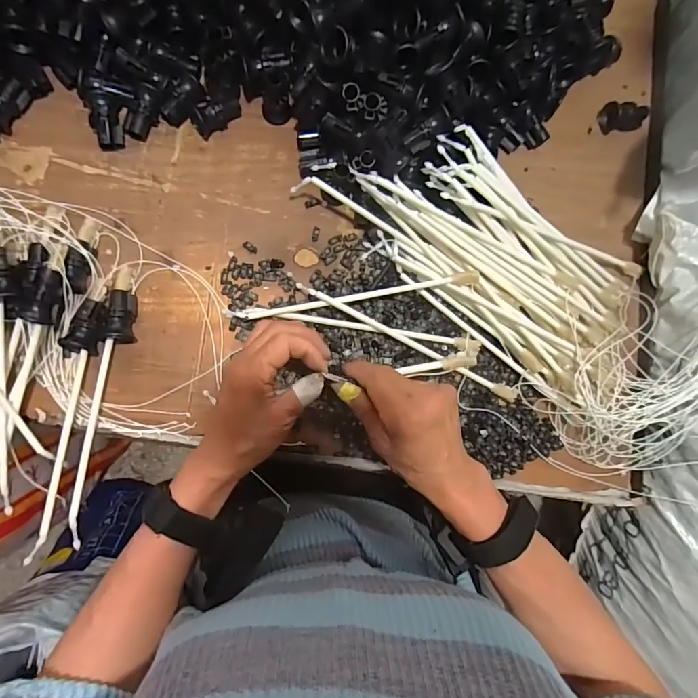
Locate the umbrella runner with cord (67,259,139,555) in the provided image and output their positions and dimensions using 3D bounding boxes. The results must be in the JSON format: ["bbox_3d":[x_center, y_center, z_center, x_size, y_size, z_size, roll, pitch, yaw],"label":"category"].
[{"bbox_3d":[-0.214,0.044,0.391,0.024,0.031,0.240,5,84,-7],"label":"umbrella runner with cord"}]

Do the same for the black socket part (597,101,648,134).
[{"bbox_3d":[0.313,-0.265,0.492,0.051,0.025,0.029,-12,86,-8],"label":"black socket part"}]

